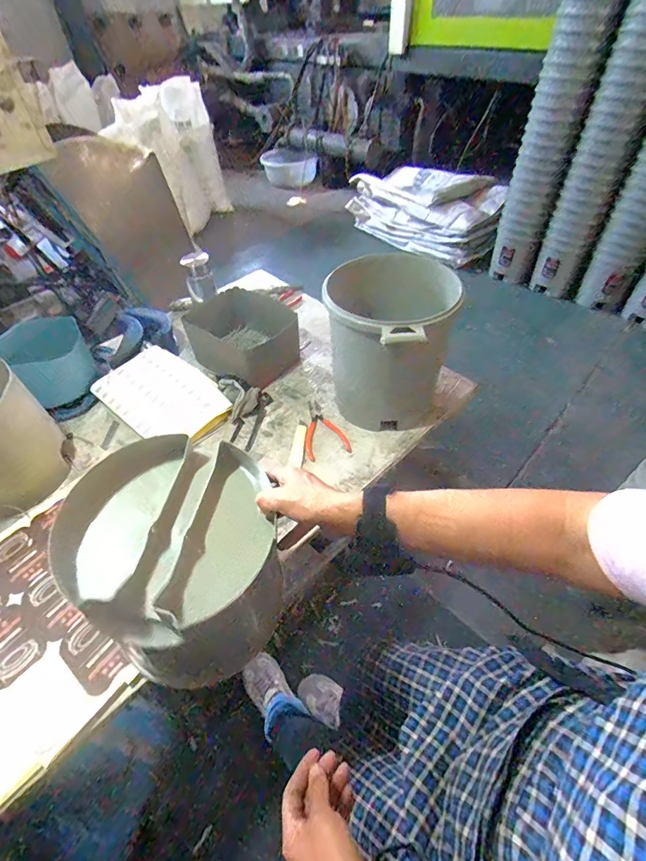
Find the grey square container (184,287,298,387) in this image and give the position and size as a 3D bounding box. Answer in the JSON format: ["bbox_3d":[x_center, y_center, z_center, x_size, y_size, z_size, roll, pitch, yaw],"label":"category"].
[{"bbox_3d":[-0.194,-0.230,0.959,0.266,0.101,0.185,28,56,25],"label":"grey square container"}]

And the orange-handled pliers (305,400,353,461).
[{"bbox_3d":[-0.006,-0.007,0.825,0.083,0.010,0.162,-14,49,-9],"label":"orange-handled pliers"}]

